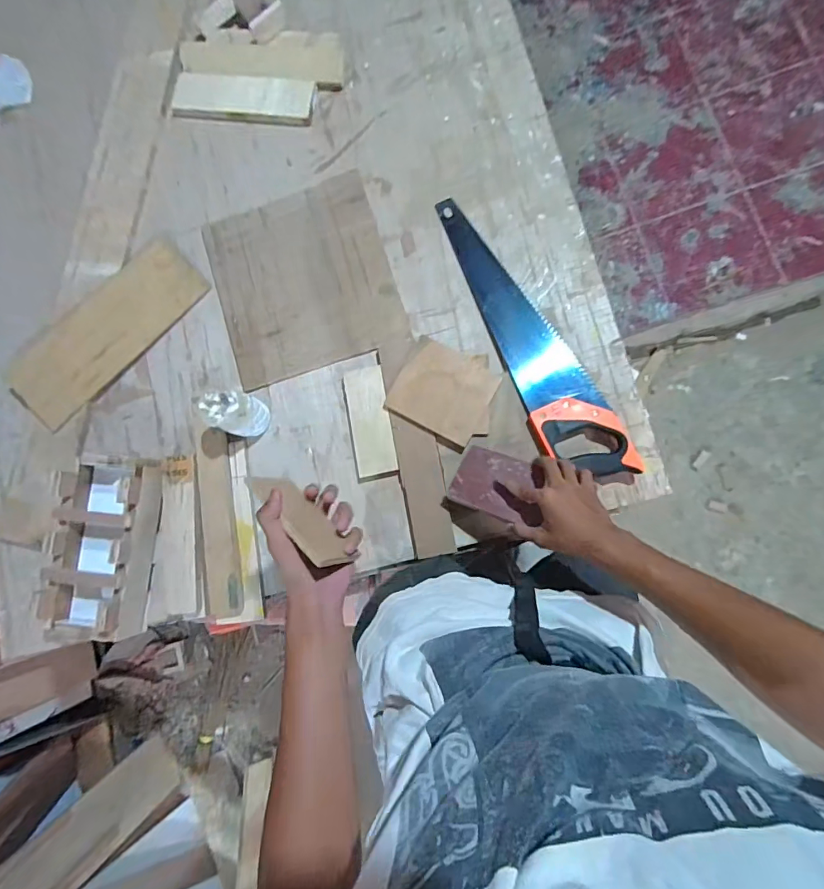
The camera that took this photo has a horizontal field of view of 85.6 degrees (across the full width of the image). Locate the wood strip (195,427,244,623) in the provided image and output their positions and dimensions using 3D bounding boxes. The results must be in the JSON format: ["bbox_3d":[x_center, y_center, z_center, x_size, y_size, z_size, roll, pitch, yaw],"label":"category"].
[{"bbox_3d":[-0.309,0.121,0.715,0.054,0.011,0.296,-6,81,-9],"label":"wood strip"}]

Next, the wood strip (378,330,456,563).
[{"bbox_3d":[0.006,-0.001,0.703,0.062,0.012,0.348,-12,85,4],"label":"wood strip"}]

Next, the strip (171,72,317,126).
[{"bbox_3d":[-0.304,-0.617,0.793,0.264,0.013,0.089,10,86,9],"label":"strip"}]

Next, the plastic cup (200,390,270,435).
[{"bbox_3d":[-0.274,-0.048,0.691,0.058,0.097,0.064,7,85,9],"label":"plastic cup"}]

